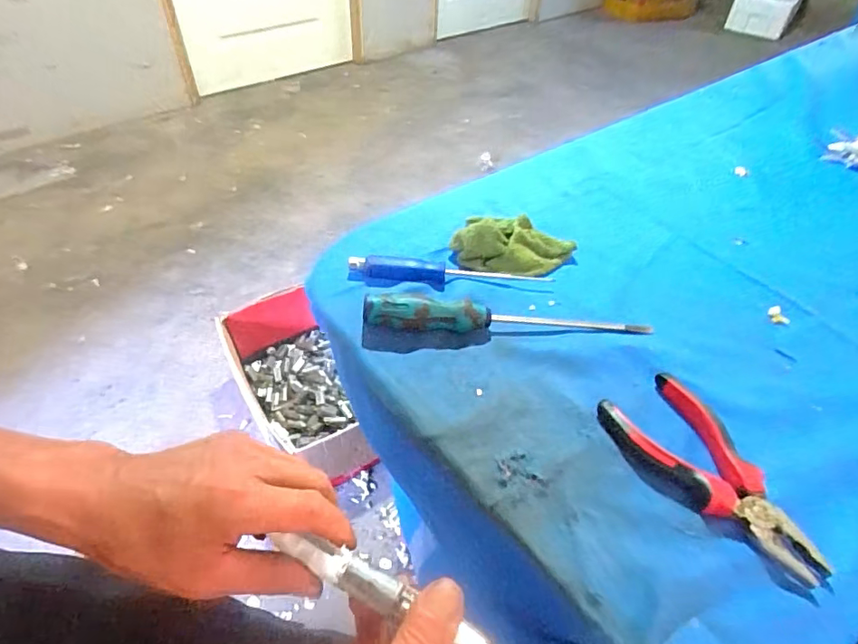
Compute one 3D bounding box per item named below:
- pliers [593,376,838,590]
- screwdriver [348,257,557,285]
[{"bbox_3d":[0.197,0.103,0.364,0.078,0.018,0.155,-23,51,-23],"label":"pliers"},{"bbox_3d":[0.018,-0.045,0.498,0.187,0.016,0.024,6,46,3],"label":"screwdriver"}]

